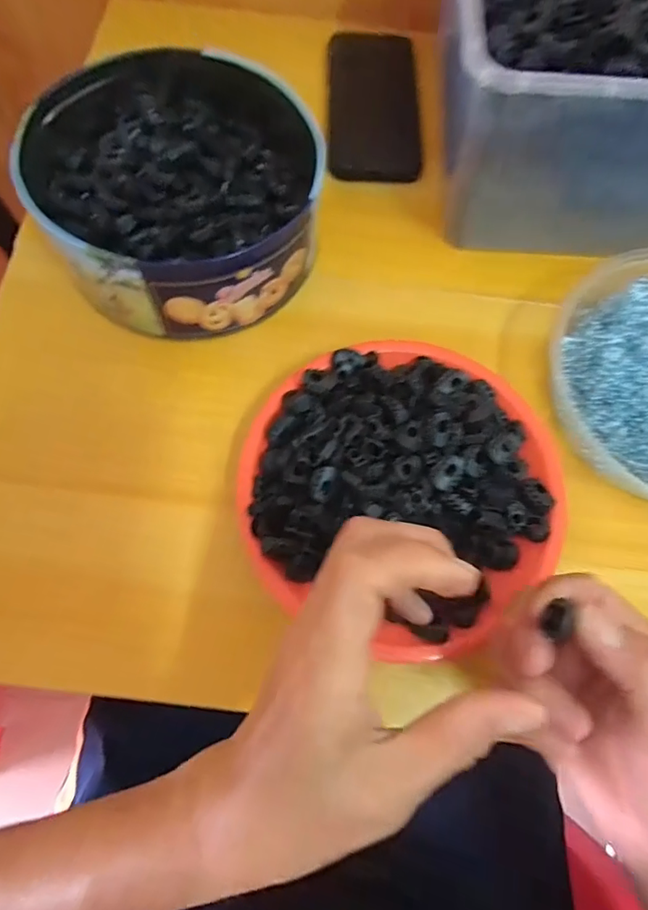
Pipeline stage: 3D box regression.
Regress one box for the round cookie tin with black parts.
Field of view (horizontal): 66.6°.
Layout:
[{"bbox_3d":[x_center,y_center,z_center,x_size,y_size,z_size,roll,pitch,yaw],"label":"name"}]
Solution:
[{"bbox_3d":[-0.104,-0.198,0.358,0.189,0.075,0.221,-15,73,-7],"label":"round cookie tin with black parts"}]

